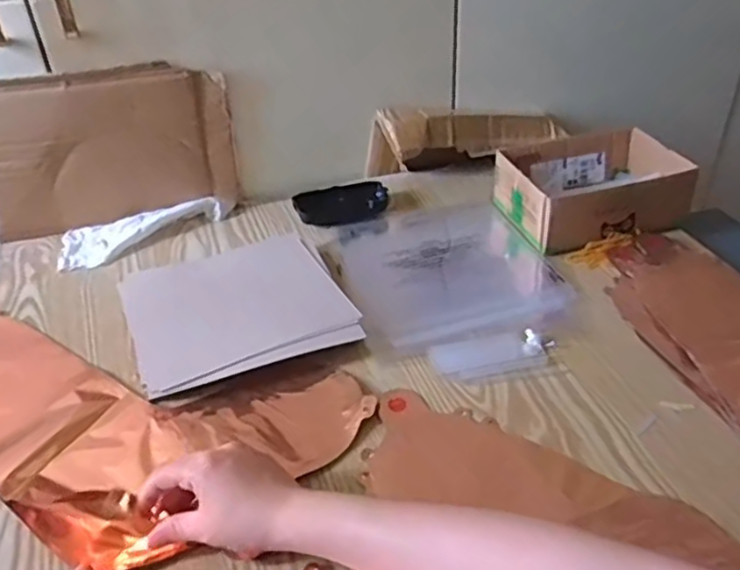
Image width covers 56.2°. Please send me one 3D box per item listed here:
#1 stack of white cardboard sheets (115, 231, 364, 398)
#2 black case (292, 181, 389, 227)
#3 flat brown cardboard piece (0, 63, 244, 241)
[{"bbox_3d":[-0.131,0.017,0.676,0.196,0.018,0.189,-14,39,-16],"label":"stack of white cardboard sheets"},{"bbox_3d":[-0.034,-0.100,0.839,0.110,0.024,0.056,-15,40,-17],"label":"black case"},{"bbox_3d":[-0.291,-0.149,0.769,0.275,0.168,0.028,-11,39,-13],"label":"flat brown cardboard piece"}]

